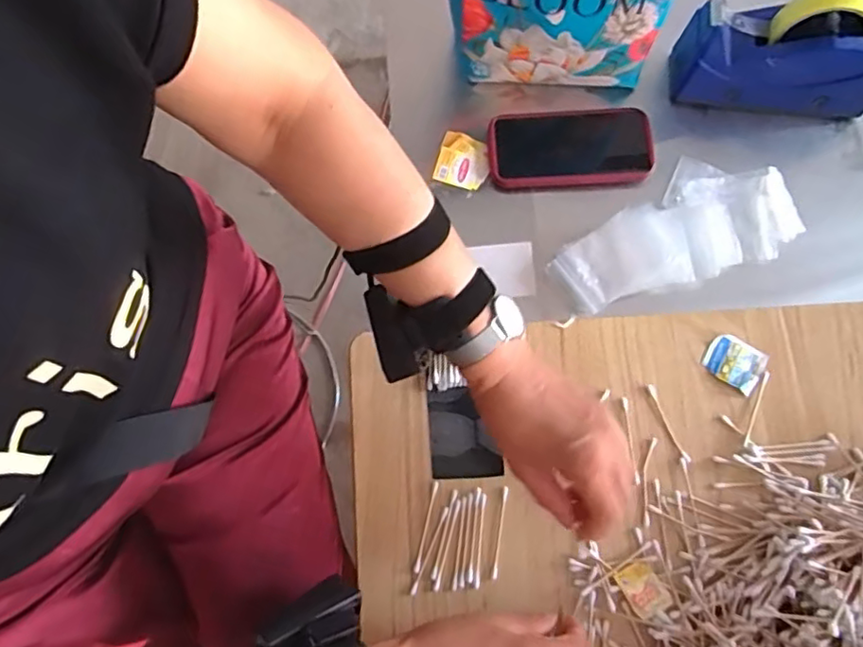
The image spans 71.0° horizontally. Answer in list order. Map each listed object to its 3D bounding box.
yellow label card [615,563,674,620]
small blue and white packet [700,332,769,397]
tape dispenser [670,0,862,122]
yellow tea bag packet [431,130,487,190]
[{"bbox_3d":[0.166,0.208,0.475,0.031,0.004,0.038,-26,58,-13],"label":"yellow label card"},{"bbox_3d":[0.266,0.034,0.532,0.049,0.006,0.040,31,78,8],"label":"small blue and white packet"},{"bbox_3d":[0.364,-0.276,0.608,0.202,0.132,0.070,3,76,1],"label":"tape dispenser"},{"bbox_3d":[0.035,-0.174,0.647,0.055,0.012,0.058,20,77,5],"label":"yellow tea bag packet"}]

